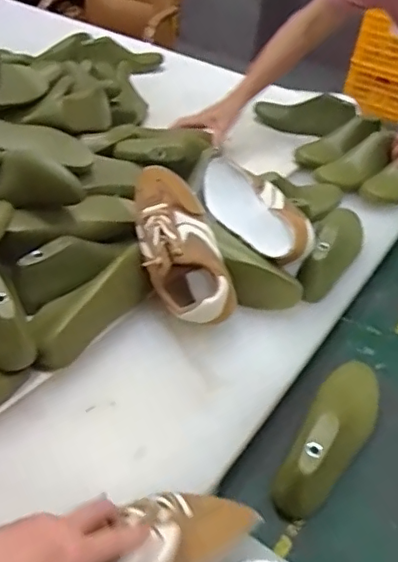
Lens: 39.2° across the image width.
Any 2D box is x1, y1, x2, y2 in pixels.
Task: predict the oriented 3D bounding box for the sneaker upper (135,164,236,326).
[{"bbox_3d":[-0.028,-0.049,0.769,0.109,0.088,0.230,-14,76,-24],"label":"sneaker upper"}]

